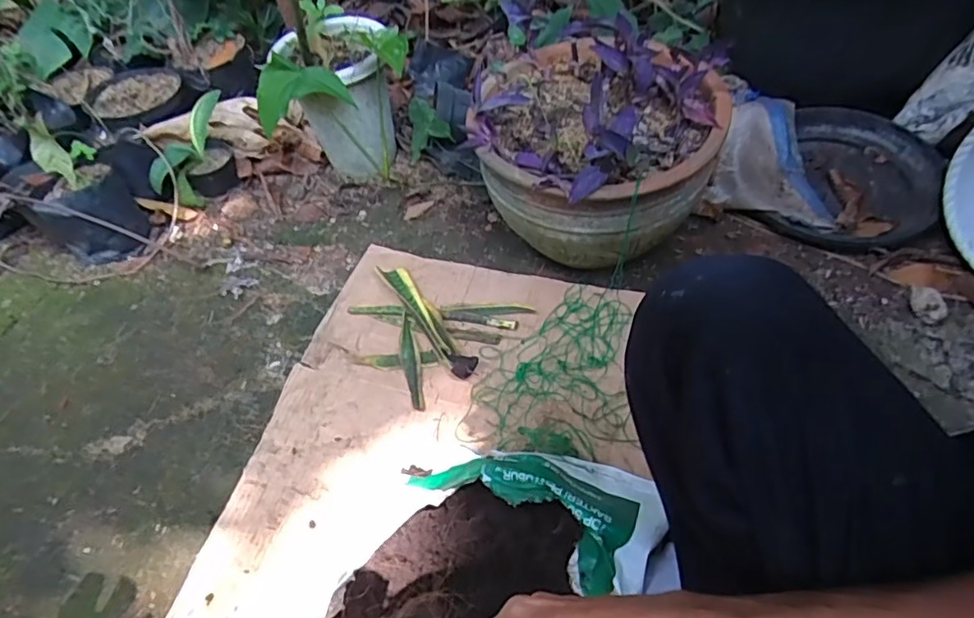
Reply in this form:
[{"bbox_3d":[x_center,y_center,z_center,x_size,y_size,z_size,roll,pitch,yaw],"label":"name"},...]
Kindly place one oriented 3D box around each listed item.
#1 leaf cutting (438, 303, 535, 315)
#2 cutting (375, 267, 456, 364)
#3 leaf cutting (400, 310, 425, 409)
[{"bbox_3d":[0.000,-0.001,0.844,0.135,0.010,0.025,3,54,3],"label":"leaf cutting"},{"bbox_3d":[-0.101,0.000,0.842,0.038,0.027,0.210,-26,58,-17],"label":"cutting"},{"bbox_3d":[-0.107,0.066,0.794,0.024,0.008,0.159,-11,54,-7],"label":"leaf cutting"}]

